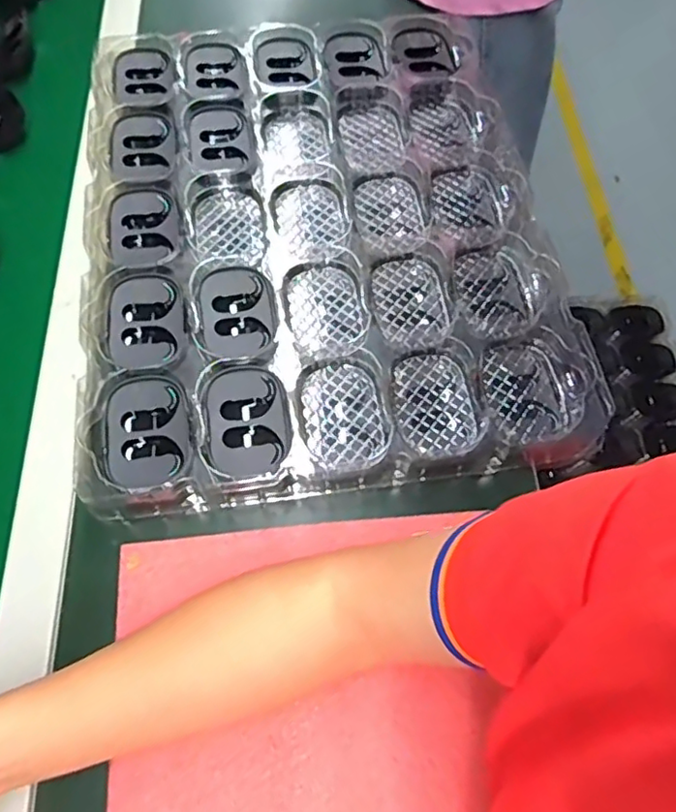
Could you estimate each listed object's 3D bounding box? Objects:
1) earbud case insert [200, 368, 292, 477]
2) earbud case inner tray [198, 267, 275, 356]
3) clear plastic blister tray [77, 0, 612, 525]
[{"bbox_3d":[-0.068,0.014,0.461,0.060,0.028,0.085,-13,65,-7],"label":"earbud case insert"},{"bbox_3d":[-0.082,-0.074,0.498,0.058,0.016,0.081,-8,65,-4],"label":"earbud case inner tray"},{"bbox_3d":[-0.022,-0.173,0.546,0.394,0.038,0.501,-9,65,-5],"label":"clear plastic blister tray"}]

